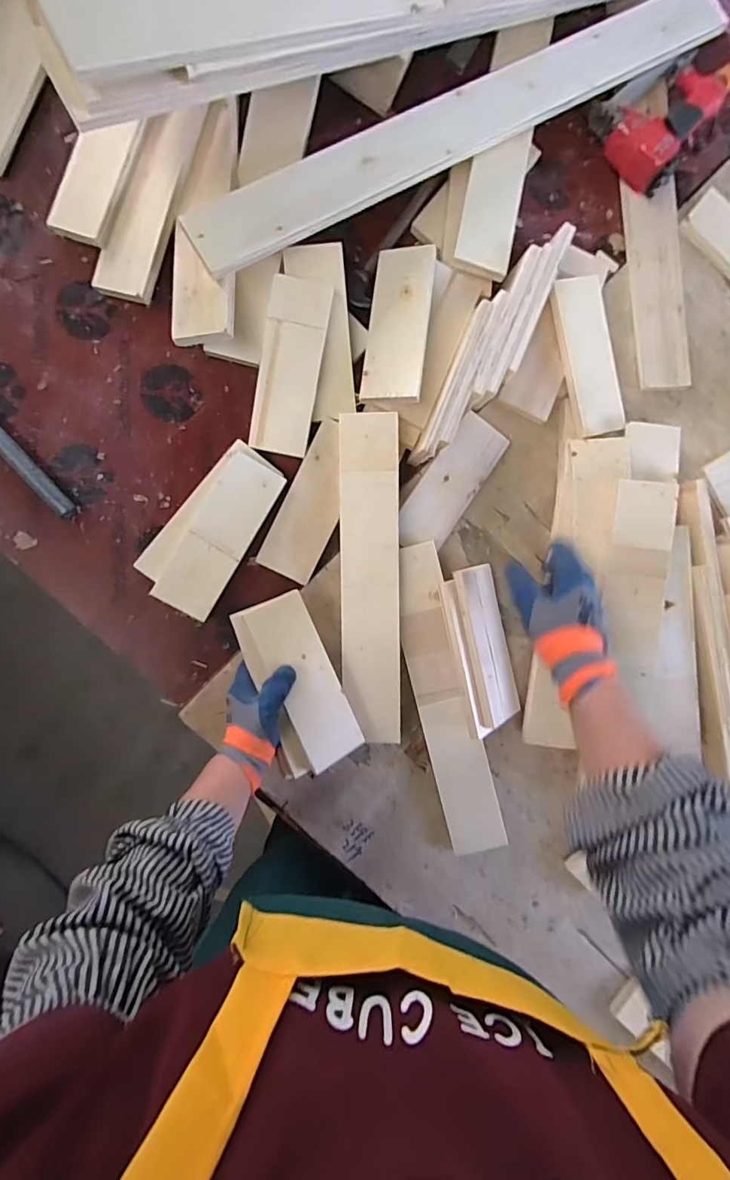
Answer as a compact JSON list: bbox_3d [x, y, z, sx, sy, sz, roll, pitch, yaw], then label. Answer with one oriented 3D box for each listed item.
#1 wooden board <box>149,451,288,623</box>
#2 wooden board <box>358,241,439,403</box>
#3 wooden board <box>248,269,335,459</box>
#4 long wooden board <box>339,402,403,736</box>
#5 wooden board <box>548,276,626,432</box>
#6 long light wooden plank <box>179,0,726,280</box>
[{"bbox_3d":[-0.172,-0.064,0.554,0.067,0.009,0.194,30,89,-10],"label":"wooden board"},{"bbox_3d":[0.041,-0.322,0.563,0.072,0.011,0.204,5,82,19],"label":"wooden board"},{"bbox_3d":[-0.089,-0.265,0.561,0.069,0.007,0.194,11,100,-6],"label":"wooden board"},{"bbox_3d":[0.007,-0.010,0.574,0.073,0.012,0.400,-1,95,2],"label":"long wooden board"},{"bbox_3d":[0.292,-0.302,0.608,0.072,0.011,0.192,-18,98,-12],"label":"wooden board"},{"bbox_3d":[0.131,-0.567,0.562,0.748,0.019,0.071,-32,100,-8],"label":"long light wooden plank"}]

